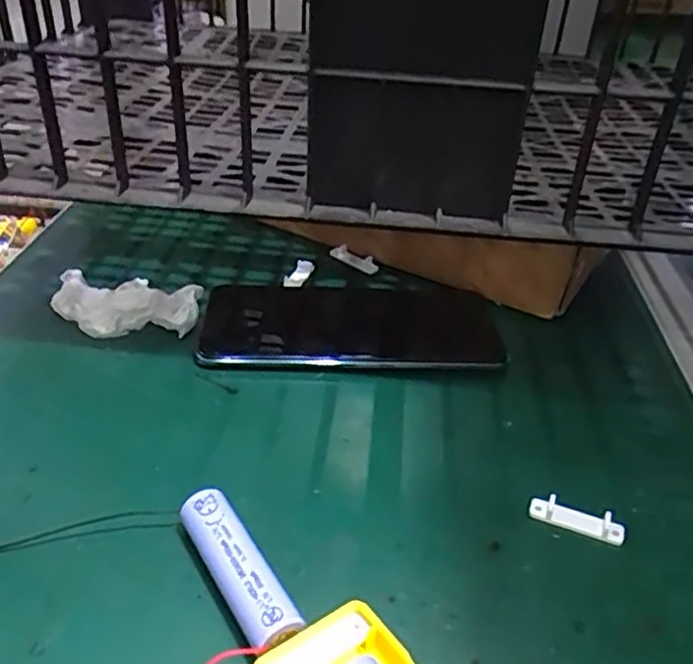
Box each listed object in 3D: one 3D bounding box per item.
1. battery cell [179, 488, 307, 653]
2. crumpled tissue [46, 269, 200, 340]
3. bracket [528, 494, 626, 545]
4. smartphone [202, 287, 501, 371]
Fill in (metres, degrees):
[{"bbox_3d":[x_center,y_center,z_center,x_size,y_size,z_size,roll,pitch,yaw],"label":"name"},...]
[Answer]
[{"bbox_3d":[-0.039,0.085,0.241,0.017,0.020,0.066,-17,40,-29],"label":"battery cell"},{"bbox_3d":[-0.120,-0.016,0.366,0.076,0.033,0.045,3,34,-2],"label":"crumpled tissue"},{"bbox_3d":[0.094,0.076,0.280,0.037,0.007,0.009,16,35,16],"label":"bracket"},{"bbox_3d":[0.002,-0.004,0.383,0.161,0.010,0.077,2,34,-4],"label":"smartphone"}]

